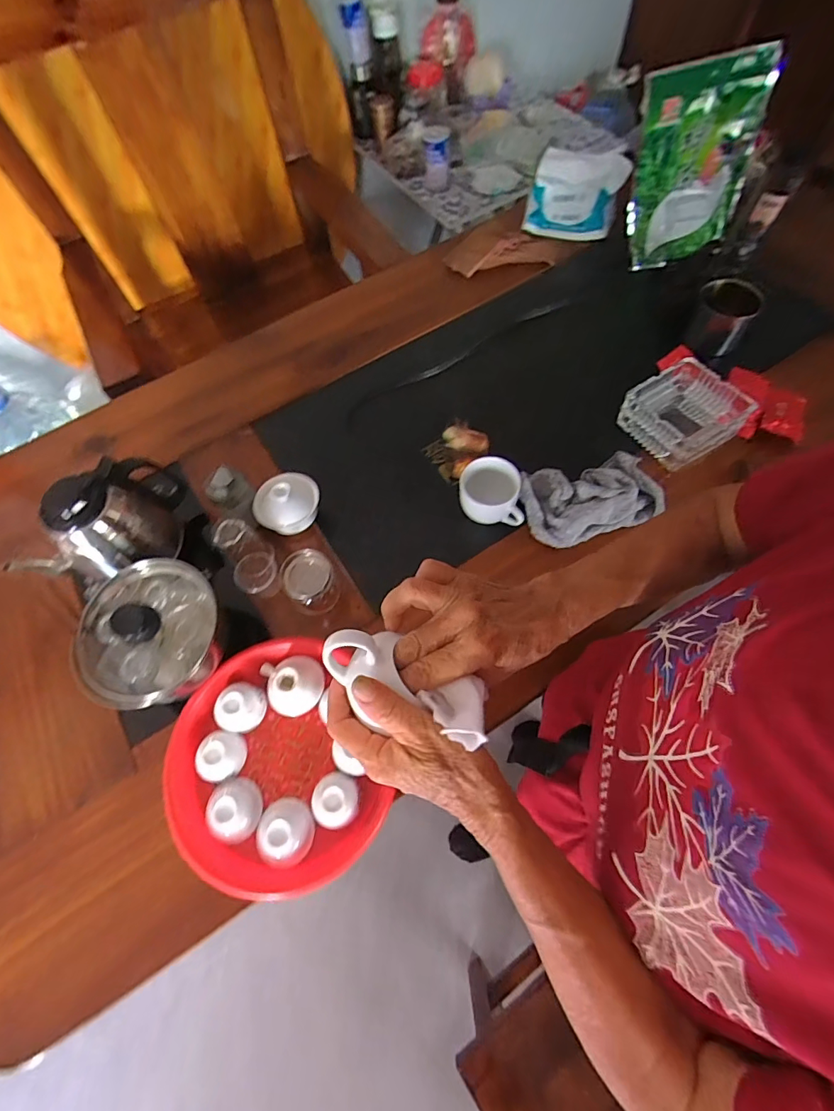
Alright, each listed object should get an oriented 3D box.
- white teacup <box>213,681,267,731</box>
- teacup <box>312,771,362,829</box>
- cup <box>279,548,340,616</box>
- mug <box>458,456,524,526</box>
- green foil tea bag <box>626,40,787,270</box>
[{"bbox_3d":[-0.206,0.177,0.546,0.051,0.033,0.053,-2,65,3],"label":"white teacup"},{"bbox_3d":[-0.087,0.264,0.507,0.051,0.026,0.051,-2,65,3],"label":"teacup"},{"bbox_3d":[-0.135,0.036,0.594,0.060,0.070,0.059,-2,65,3],"label":"cup"},{"bbox_3d":[0.102,-0.083,0.630,0.089,0.061,0.072,13,67,10],"label":"mug"},{"bbox_3d":[0.460,-0.628,0.769,0.193,0.243,0.126,-24,66,-7],"label":"green foil tea bag"}]

